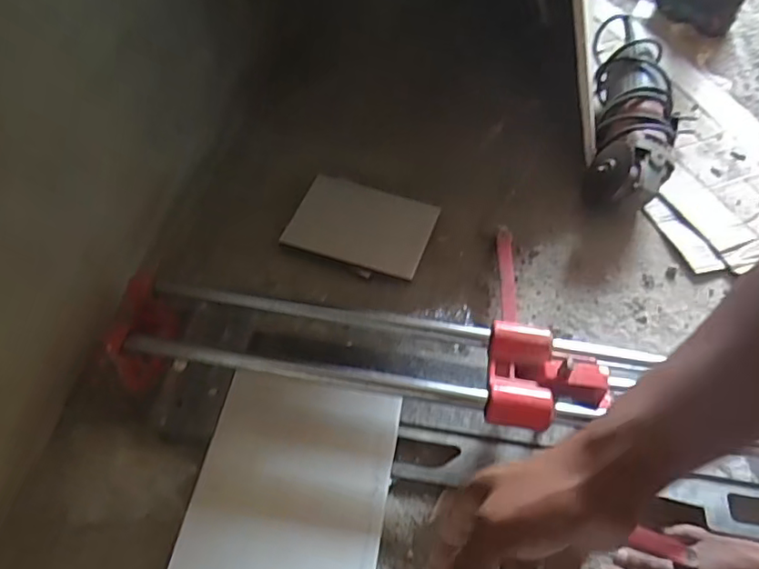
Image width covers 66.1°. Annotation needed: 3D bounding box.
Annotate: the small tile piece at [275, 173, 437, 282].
[{"bbox_3d":[-0.018,-0.062,0.607,0.138,0.013,0.102,20,62,8],"label":"small tile piece"}]

